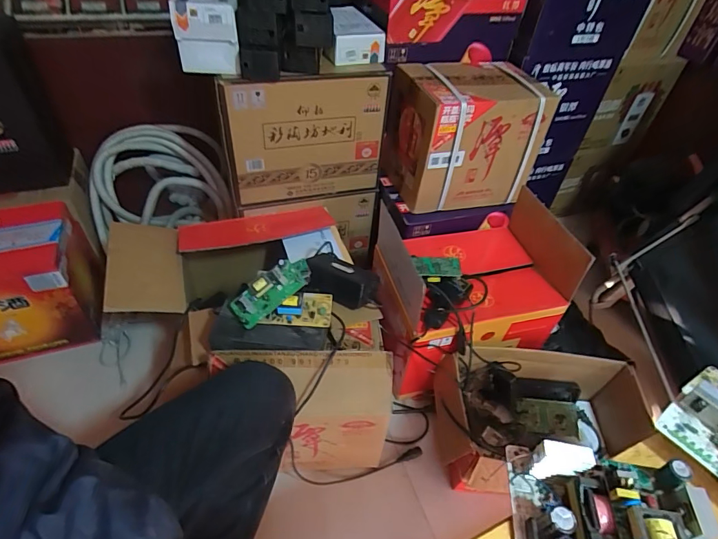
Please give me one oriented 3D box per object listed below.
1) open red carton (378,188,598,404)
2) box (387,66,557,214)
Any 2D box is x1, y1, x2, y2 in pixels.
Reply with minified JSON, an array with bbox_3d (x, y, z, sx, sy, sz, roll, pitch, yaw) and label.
[{"bbox_3d":[0.249,0.059,1.046,0.410,0.354,0.316,-6,46,-12],"label":"open red carton"},{"bbox_3d":[0.261,-0.340,1.081,0.340,0.295,0.227,-8,47,-14],"label":"box"}]

